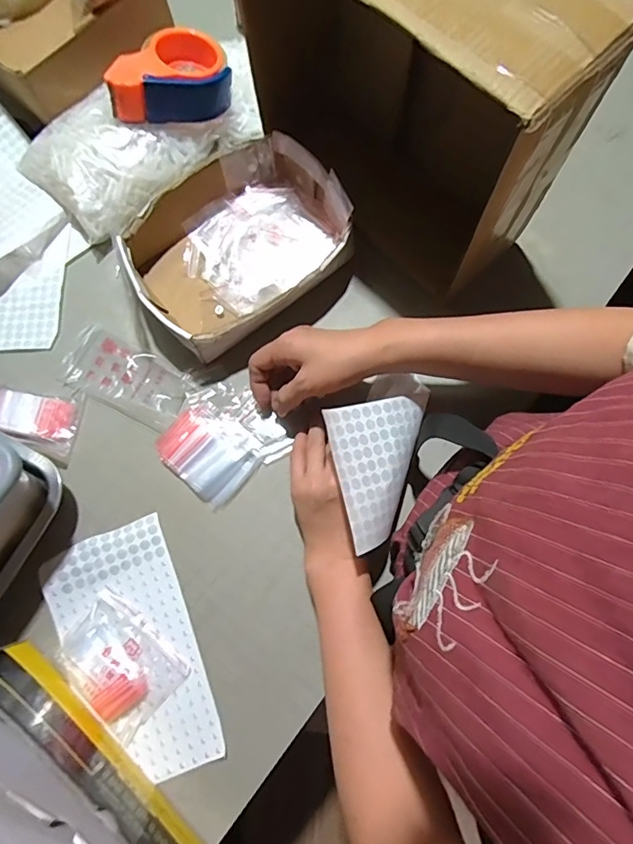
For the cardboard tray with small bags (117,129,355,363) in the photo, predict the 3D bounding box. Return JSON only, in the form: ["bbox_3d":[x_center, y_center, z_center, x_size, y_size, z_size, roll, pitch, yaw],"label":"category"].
[{"bbox_3d":[-0.083,-0.193,0.524,0.230,0.065,0.182,-36,79,-7],"label":"cardboard tray with small bags"}]

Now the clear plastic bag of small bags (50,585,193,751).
[{"bbox_3d":[-0.189,0.228,0.446,0.113,0.019,0.087,41,80,10],"label":"clear plastic bag of small bags"}]

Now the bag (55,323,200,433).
[{"bbox_3d":[-0.211,-0.050,0.522,0.147,0.008,0.072,28,78,7],"label":"bag"}]

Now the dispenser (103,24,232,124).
[{"bbox_3d":[-0.173,-0.401,0.551,0.144,0.055,0.087,-27,83,-25],"label":"dispenser"}]

